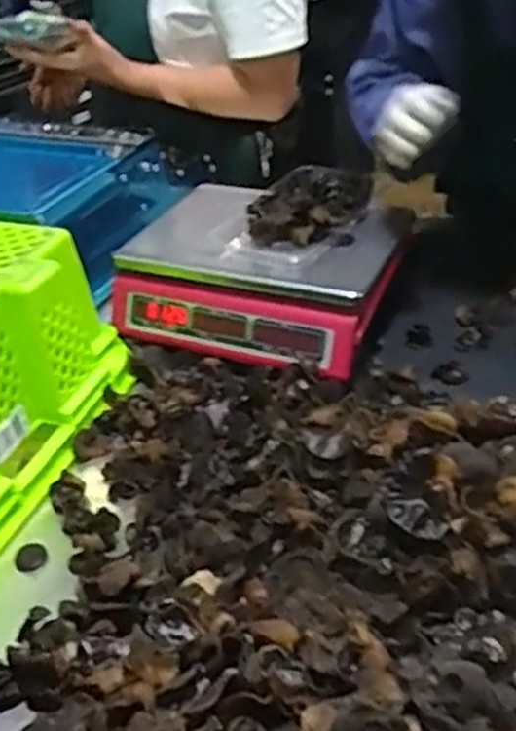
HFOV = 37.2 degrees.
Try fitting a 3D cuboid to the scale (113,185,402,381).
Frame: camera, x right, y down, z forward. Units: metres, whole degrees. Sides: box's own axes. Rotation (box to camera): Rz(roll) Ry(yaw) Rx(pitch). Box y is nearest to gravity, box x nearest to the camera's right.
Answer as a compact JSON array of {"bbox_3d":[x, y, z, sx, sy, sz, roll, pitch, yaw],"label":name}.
[{"bbox_3d":[0.005,-0.132,0.908,0.311,0.087,0.311,14,38,25],"label":"scale"}]

